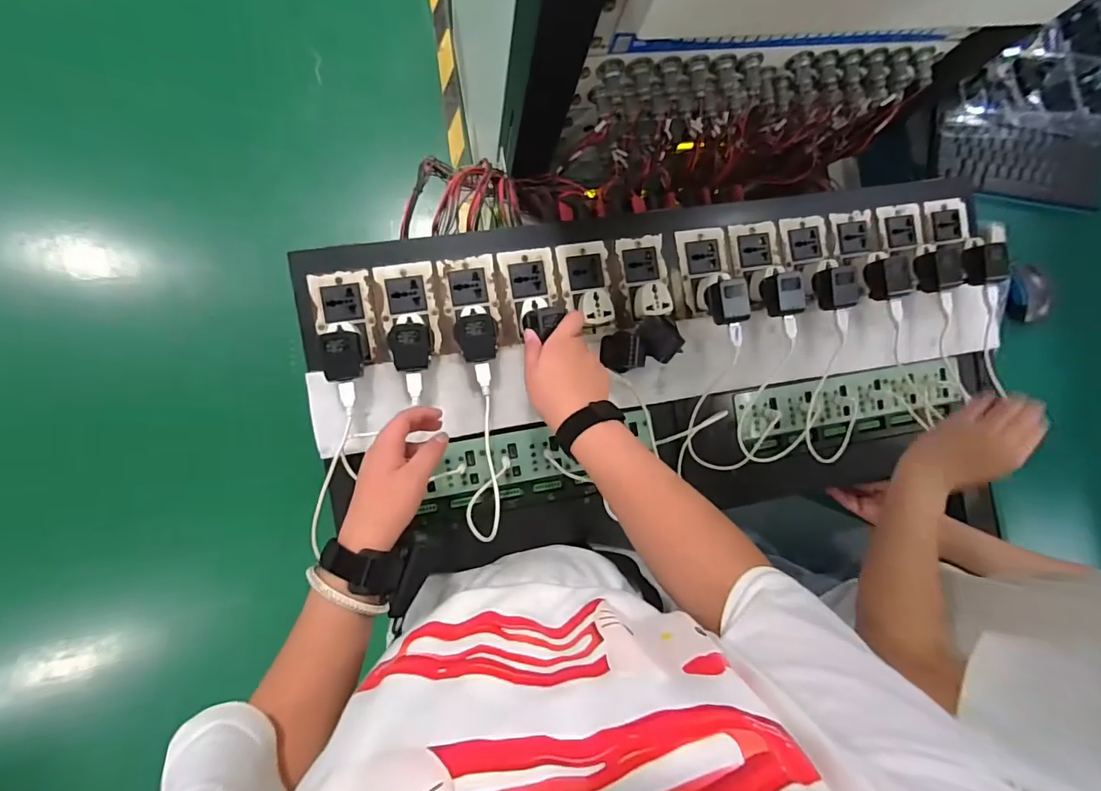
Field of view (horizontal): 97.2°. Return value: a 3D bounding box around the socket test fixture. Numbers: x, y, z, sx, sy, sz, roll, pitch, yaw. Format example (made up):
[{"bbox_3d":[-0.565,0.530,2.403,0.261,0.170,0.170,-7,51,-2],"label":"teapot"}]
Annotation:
[{"bbox_3d":[0.163,-0.041,0.579,0.851,0.096,0.370,-9,89,-10],"label":"socket test fixture"}]

